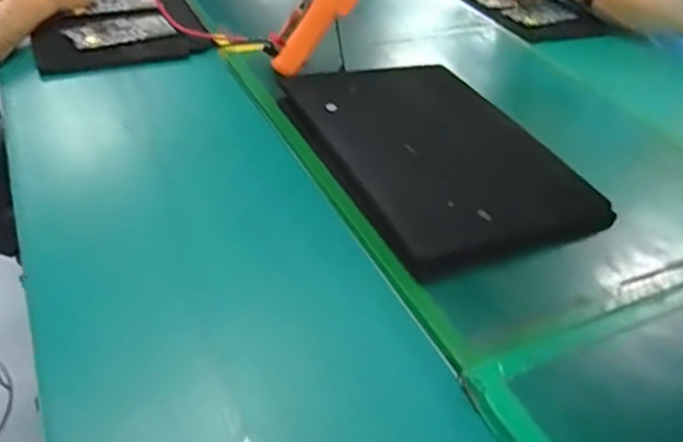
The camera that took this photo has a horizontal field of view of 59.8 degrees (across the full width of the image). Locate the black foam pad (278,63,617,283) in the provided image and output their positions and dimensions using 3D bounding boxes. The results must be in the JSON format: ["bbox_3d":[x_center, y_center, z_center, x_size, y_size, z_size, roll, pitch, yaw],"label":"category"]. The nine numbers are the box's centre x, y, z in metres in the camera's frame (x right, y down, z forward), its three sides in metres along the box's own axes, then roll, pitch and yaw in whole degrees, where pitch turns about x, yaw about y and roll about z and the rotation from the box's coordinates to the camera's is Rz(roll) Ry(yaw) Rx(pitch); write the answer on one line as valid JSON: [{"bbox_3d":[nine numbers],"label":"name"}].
[{"bbox_3d":[0.100,-0.085,0.677,0.247,0.039,0.359,-19,45,-20],"label":"black foam pad"}]

